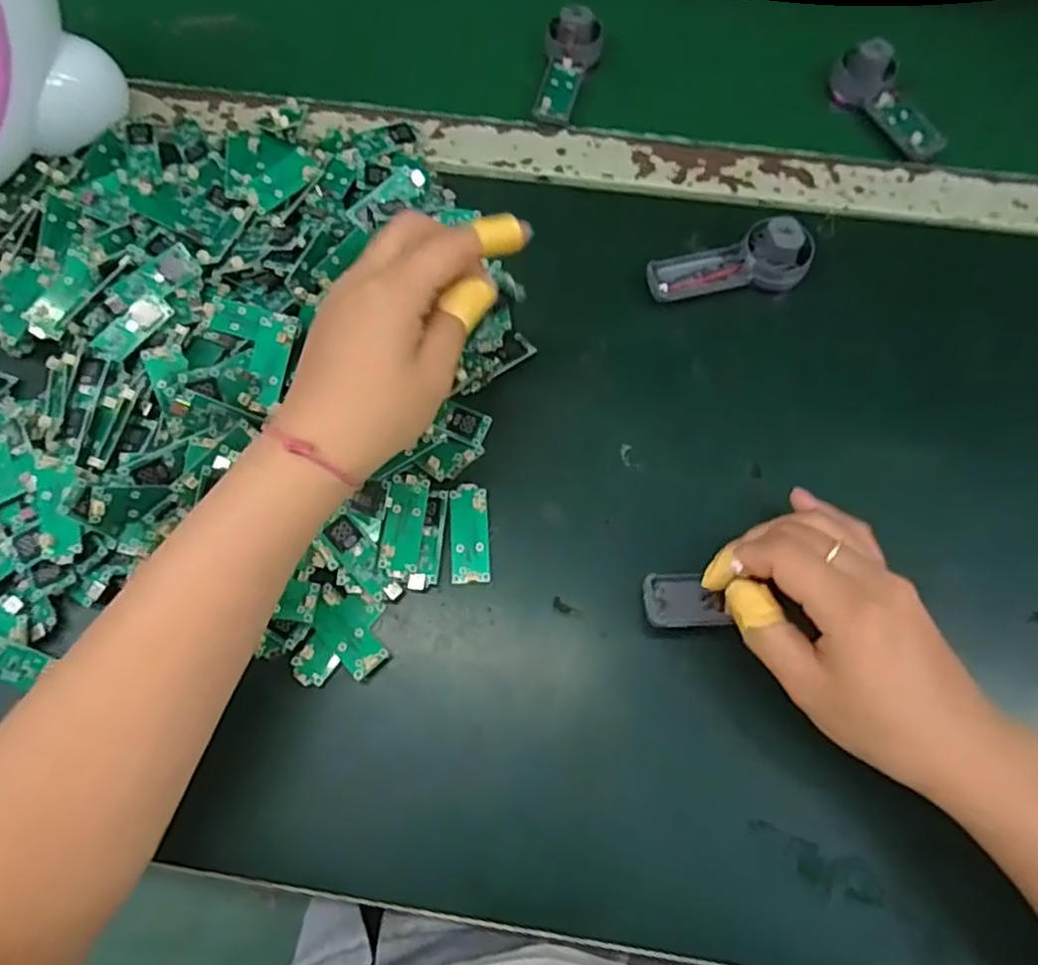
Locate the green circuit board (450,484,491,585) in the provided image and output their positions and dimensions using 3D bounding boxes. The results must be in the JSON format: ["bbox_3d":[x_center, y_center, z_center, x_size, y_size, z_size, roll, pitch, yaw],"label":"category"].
[{"bbox_3d":[-0.025,0.025,0.345,0.019,0.004,0.050,-2,71,-1],"label":"green circuit board"}]

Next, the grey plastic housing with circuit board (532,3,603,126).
[{"bbox_3d":[0.029,-0.271,0.450,0.036,0.021,0.077,15,84,5],"label":"grey plastic housing with circuit board"}]

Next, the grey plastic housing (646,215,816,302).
[{"bbox_3d":[0.119,-0.124,0.386,0.090,0.034,0.032,-5,71,-2],"label":"grey plastic housing"}]

